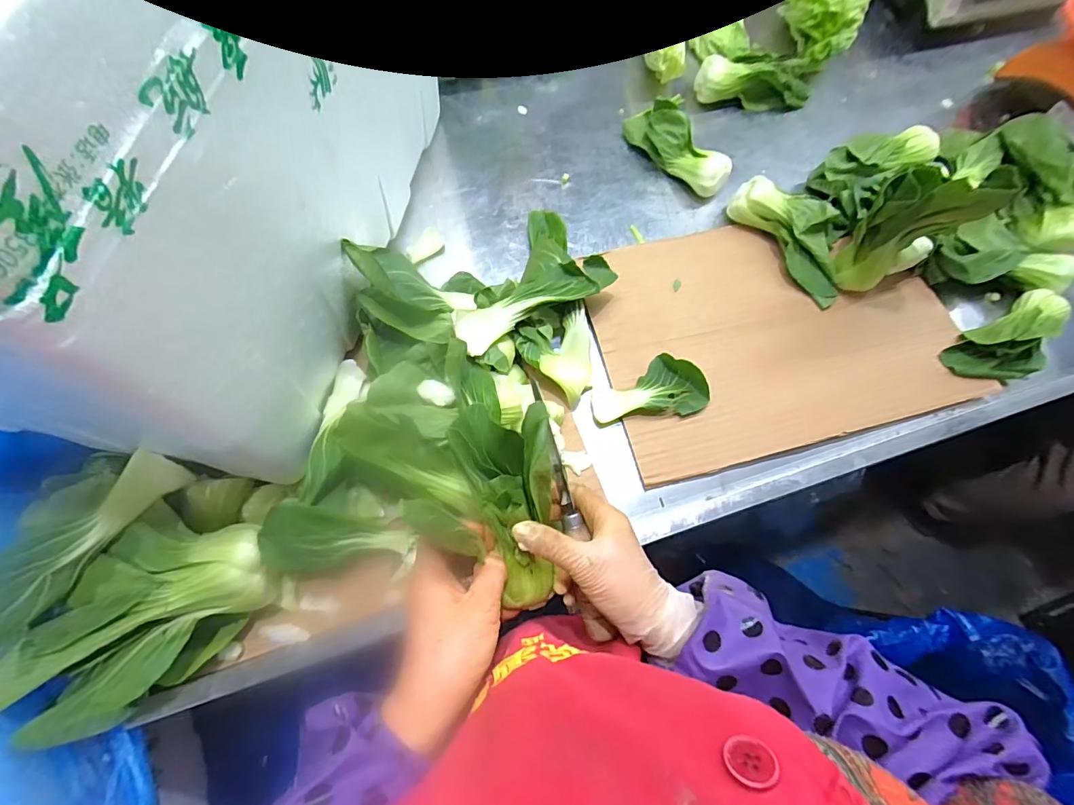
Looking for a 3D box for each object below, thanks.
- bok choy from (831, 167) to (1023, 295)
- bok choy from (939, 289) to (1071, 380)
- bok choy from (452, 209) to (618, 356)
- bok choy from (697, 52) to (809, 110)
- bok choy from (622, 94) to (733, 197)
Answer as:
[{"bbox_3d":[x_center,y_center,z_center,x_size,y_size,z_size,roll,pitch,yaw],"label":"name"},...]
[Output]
[{"bbox_3d":[0.380,-0.176,0.486,0.085,0.159,0.047,26,72,8],"label":"bok choy"},{"bbox_3d":[0.533,-0.067,0.515,0.145,0.045,0.073,-30,73,-11],"label":"bok choy"},{"bbox_3d":[-0.027,-0.143,0.511,0.190,0.071,0.148,-32,73,-12],"label":"bok choy"},{"bbox_3d":[0.303,-0.444,0.642,0.167,0.050,0.064,-5,70,-3],"label":"bok choy"},{"bbox_3d":[0.179,-0.331,0.596,0.067,0.053,0.158,-26,72,-10],"label":"bok choy"}]

